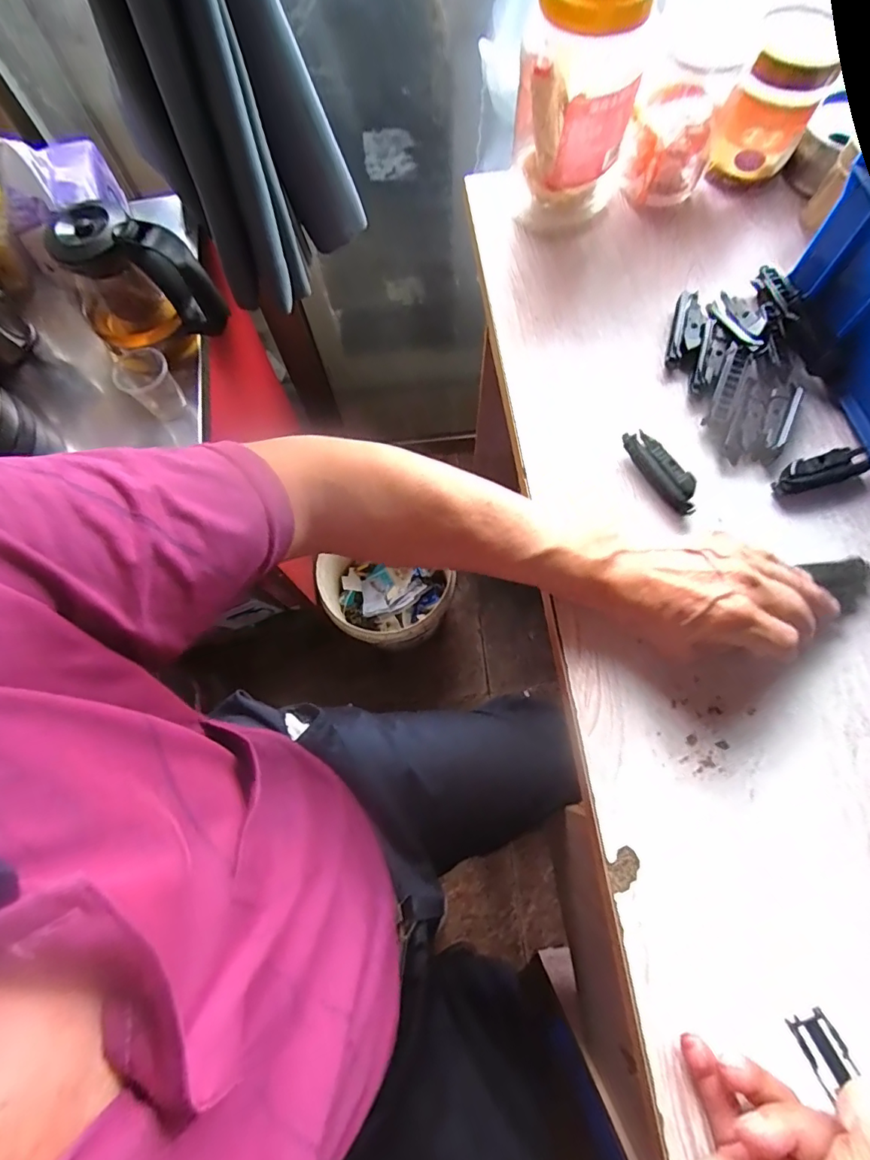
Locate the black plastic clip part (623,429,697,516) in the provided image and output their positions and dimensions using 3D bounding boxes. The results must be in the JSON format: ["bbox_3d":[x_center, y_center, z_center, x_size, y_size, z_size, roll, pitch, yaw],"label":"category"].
[{"bbox_3d":[0.180,-0.086,0.396,0.019,0.021,0.077,-32,73,-9],"label":"black plastic clip part"}]

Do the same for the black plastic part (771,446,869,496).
[{"bbox_3d":[0.308,-0.086,0.394,0.076,0.019,0.023,-18,72,-4],"label":"black plastic part"}]

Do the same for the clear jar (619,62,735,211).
[{"bbox_3d":[0.228,-0.423,0.476,0.078,0.081,0.094,18,73,8],"label":"clear jar"}]

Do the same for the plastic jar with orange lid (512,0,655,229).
[{"bbox_3d":[0.122,-0.402,0.429,0.099,0.154,0.078,13,72,6],"label":"plastic jar with orange lid"}]

